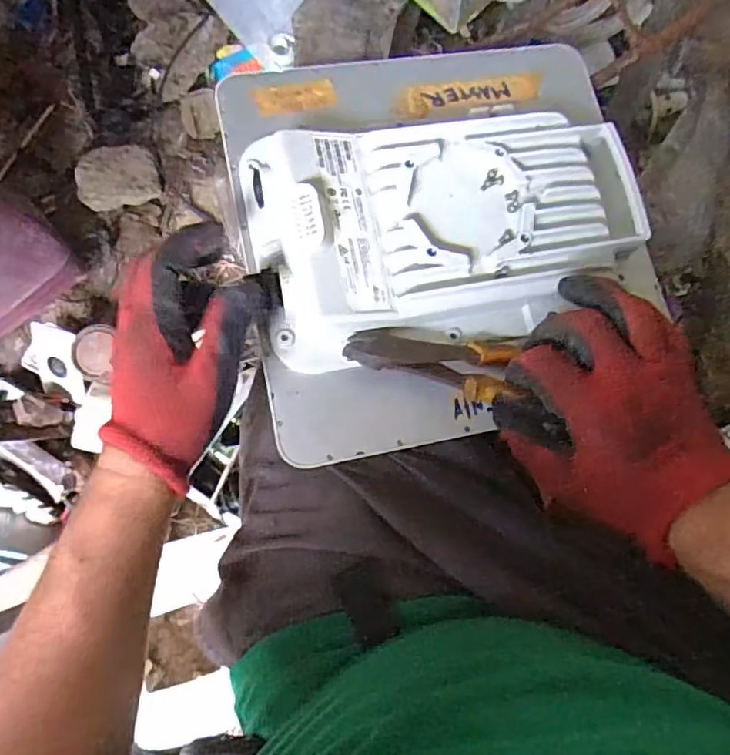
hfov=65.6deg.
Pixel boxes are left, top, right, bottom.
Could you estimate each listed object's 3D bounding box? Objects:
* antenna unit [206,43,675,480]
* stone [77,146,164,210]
[{"bbox_3d":[0.059,-0.114,0.407,0.290,0.090,0.300,-13,83,0],"label":"antenna unit"},{"bbox_3d":[-0.362,-0.294,0.827,0.114,0.033,0.090,-16,95,-21],"label":"stone"}]

